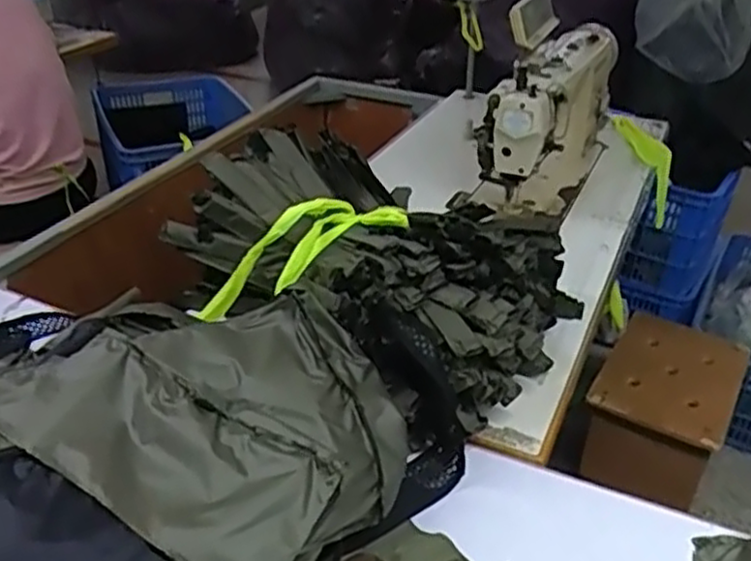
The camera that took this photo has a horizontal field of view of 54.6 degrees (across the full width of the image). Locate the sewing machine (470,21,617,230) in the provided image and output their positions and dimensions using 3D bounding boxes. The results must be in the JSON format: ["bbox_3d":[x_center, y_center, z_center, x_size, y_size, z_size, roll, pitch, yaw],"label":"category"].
[{"bbox_3d":[0.351,-0.331,1.455,0.174,0.247,0.540,14,35,19],"label":"sewing machine"}]

